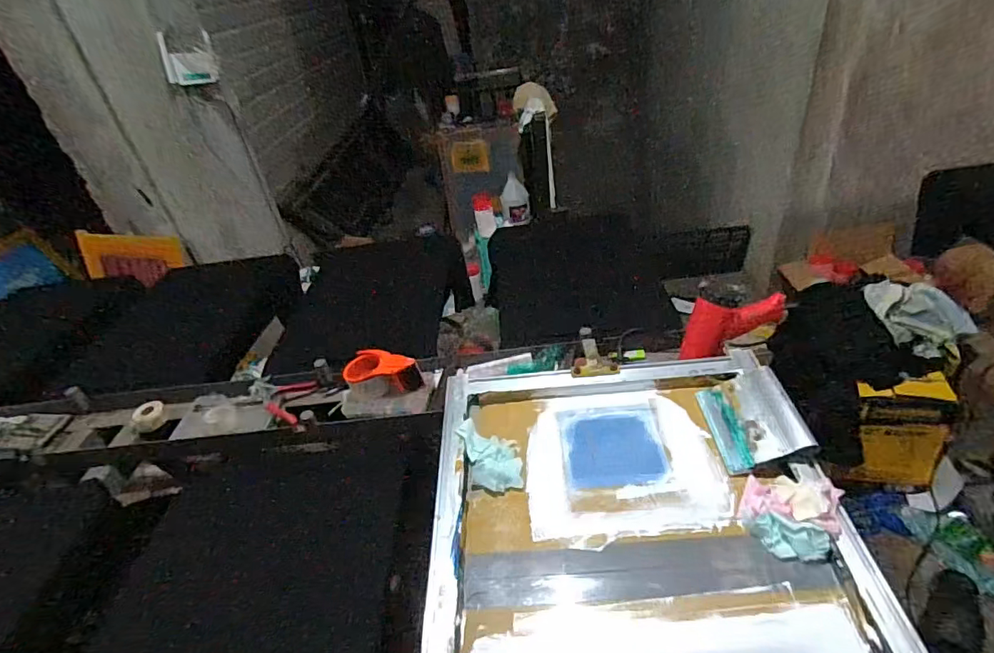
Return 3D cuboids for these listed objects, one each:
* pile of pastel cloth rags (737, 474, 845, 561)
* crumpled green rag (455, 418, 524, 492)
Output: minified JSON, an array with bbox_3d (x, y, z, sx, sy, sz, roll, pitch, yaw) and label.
[{"bbox_3d":[0.377,0.238,0.654,0.113,0.049,0.104,17,42,29],"label":"pile of pastel cloth rags"},{"bbox_3d":[-0.008,0.198,0.792,0.080,0.022,0.131,-16,36,-12],"label":"crumpled green rag"}]

